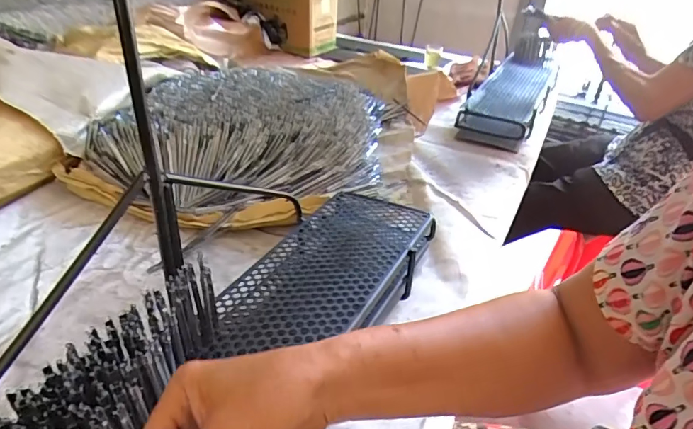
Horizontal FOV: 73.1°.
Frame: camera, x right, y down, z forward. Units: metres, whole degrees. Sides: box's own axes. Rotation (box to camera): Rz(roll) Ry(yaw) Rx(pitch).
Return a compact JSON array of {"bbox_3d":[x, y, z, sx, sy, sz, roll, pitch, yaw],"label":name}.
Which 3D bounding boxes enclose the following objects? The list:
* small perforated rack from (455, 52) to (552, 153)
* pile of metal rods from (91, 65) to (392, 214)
[{"bbox_3d":[0.449,-0.332,1.276,0.157,0.066,0.642,17,35,21],"label":"small perforated rack"},{"bbox_3d":[-0.168,-0.173,0.919,0.508,0.120,0.518,2,33,-1],"label":"pile of metal rods"}]

